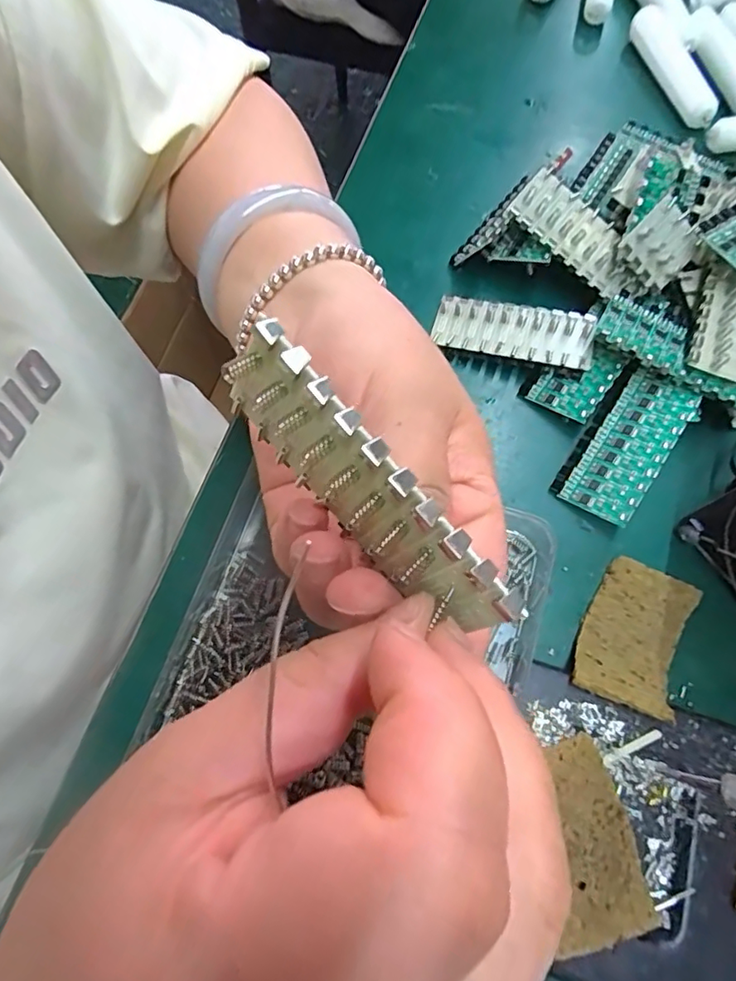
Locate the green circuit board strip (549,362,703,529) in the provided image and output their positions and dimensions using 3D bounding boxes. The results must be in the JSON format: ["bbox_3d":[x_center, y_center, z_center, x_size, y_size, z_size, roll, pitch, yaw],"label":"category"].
[{"bbox_3d":[0.118,-0.021,0.249,0.036,0.005,0.072,32,84,29],"label":"green circuit board strip"}]

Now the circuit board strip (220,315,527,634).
[{"bbox_3d":[-0.002,0.000,0.118,0.078,0.034,0.004,48,58,1],"label":"circuit board strip"}]

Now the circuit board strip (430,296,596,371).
[{"bbox_3d":[0.072,-0.080,0.272,0.076,0.005,0.032,11,71,5],"label":"circuit board strip"}]

